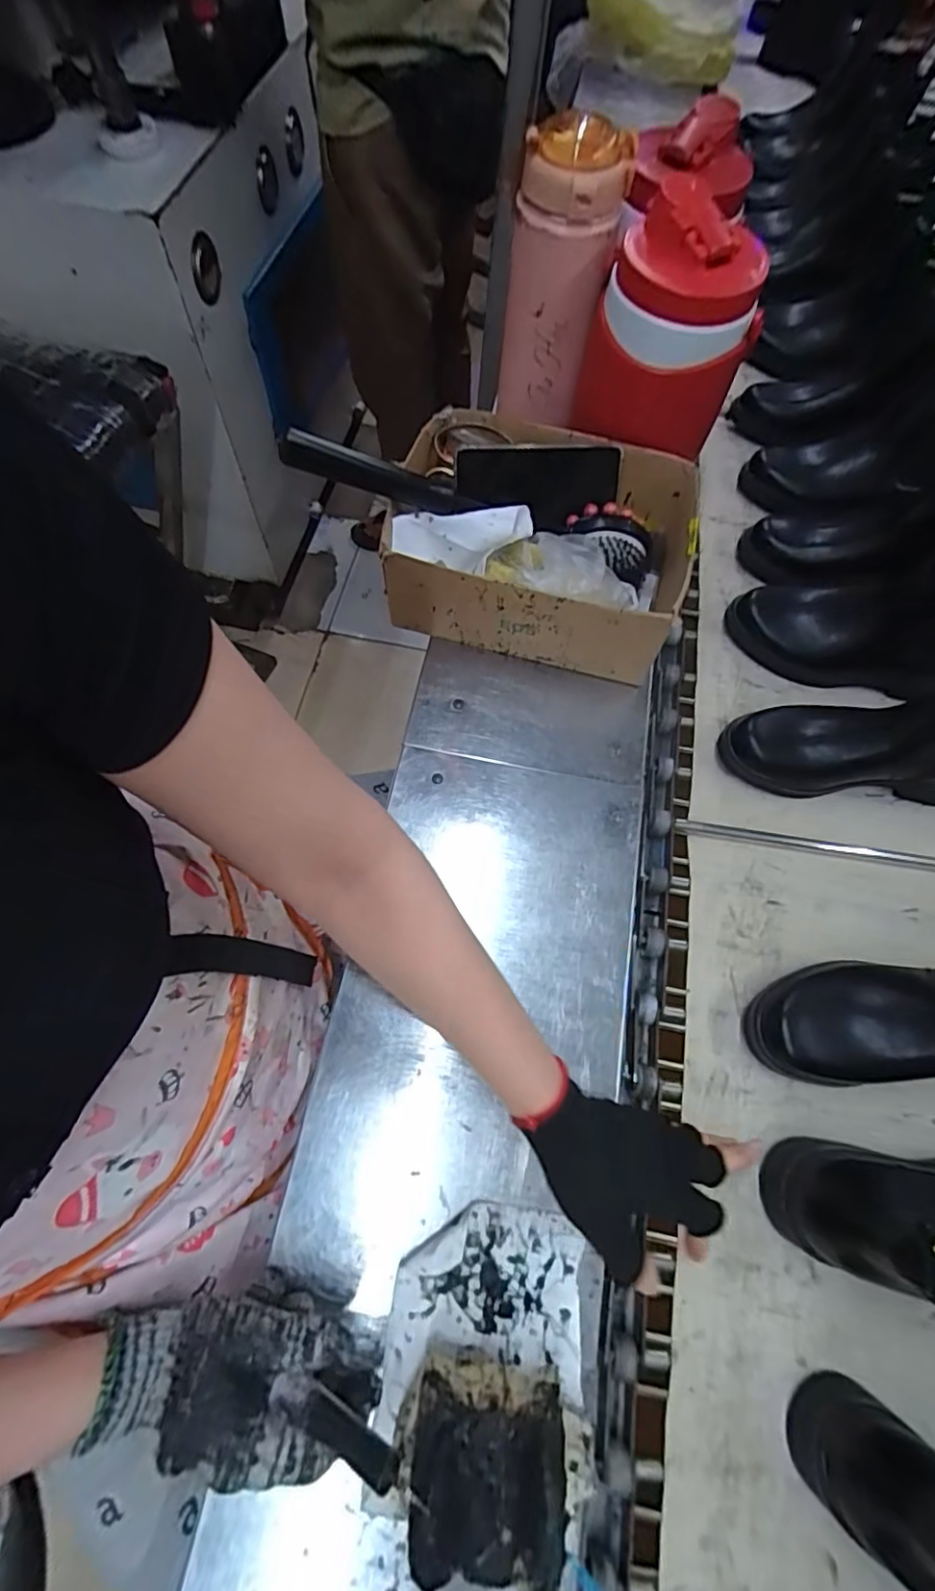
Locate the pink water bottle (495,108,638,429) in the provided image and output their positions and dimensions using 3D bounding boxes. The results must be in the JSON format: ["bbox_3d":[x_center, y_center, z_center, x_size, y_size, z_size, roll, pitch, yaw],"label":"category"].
[{"bbox_3d":[0.088,-0.499,0.582,0.096,0.214,0.088,6,65,2],"label":"pink water bottle"}]

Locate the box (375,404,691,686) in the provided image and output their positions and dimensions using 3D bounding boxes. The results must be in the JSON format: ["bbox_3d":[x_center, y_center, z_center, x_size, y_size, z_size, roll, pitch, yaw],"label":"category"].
[{"bbox_3d":[0.070,-0.247,0.586,0.275,0.121,0.203,15,68,4],"label":"box"}]

